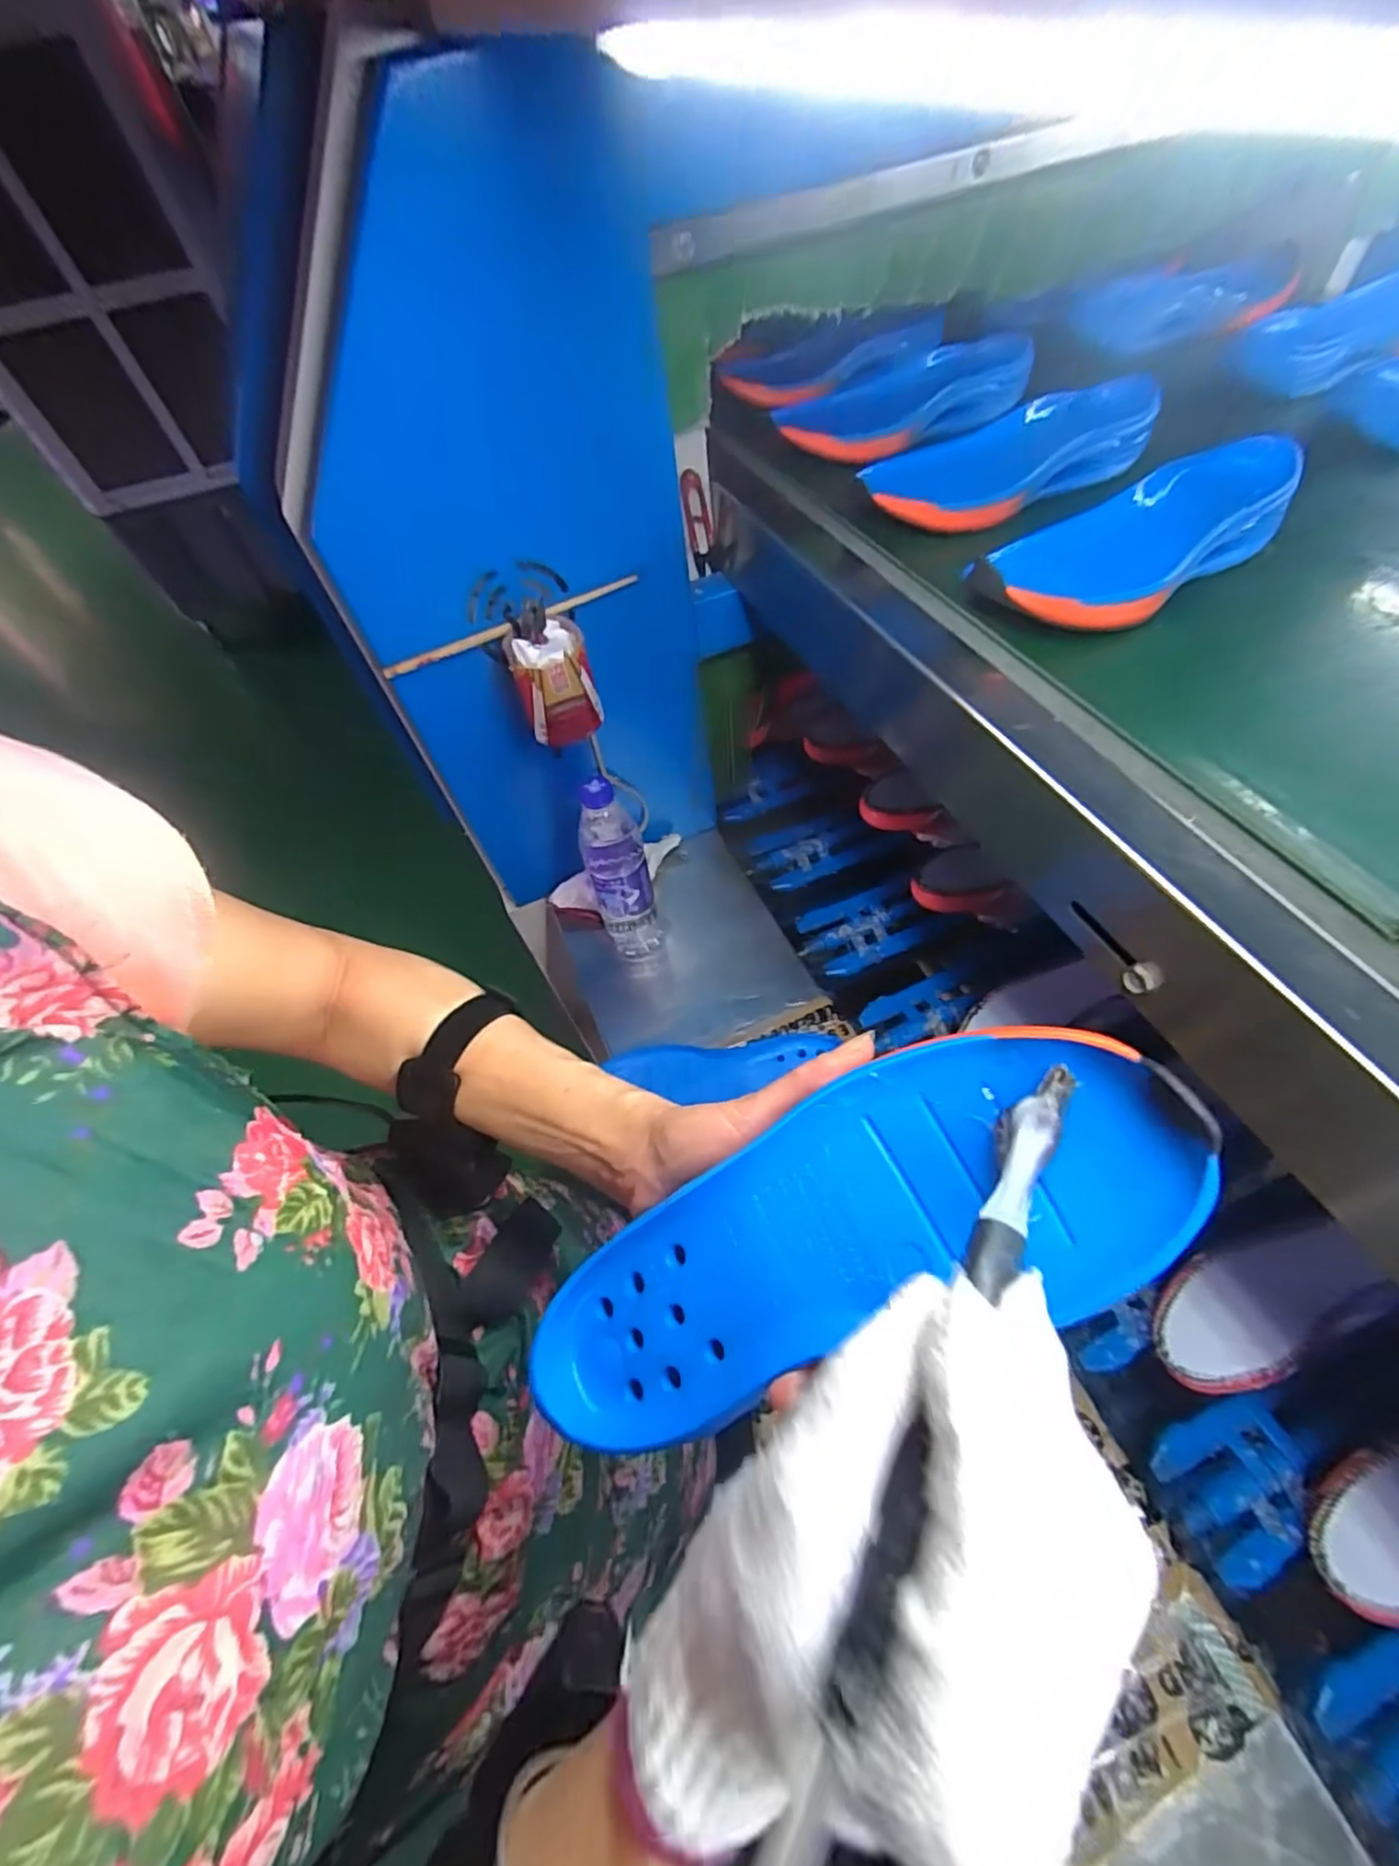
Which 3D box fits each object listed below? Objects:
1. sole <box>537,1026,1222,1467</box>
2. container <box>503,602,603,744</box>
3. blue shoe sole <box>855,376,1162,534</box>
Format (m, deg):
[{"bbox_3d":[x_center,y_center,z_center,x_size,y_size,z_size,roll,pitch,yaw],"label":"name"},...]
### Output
[{"bbox_3d":[0.044,0.110,0.240,0.243,0.026,0.089,-33,54,17],"label":"sole"},{"bbox_3d":[-0.128,-0.219,0.576,0.065,0.088,0.068,-20,56,-12],"label":"container"},{"bbox_3d":[0.236,-0.365,0.505,0.232,0.045,0.103,-13,55,-7],"label":"blue shoe sole"}]

